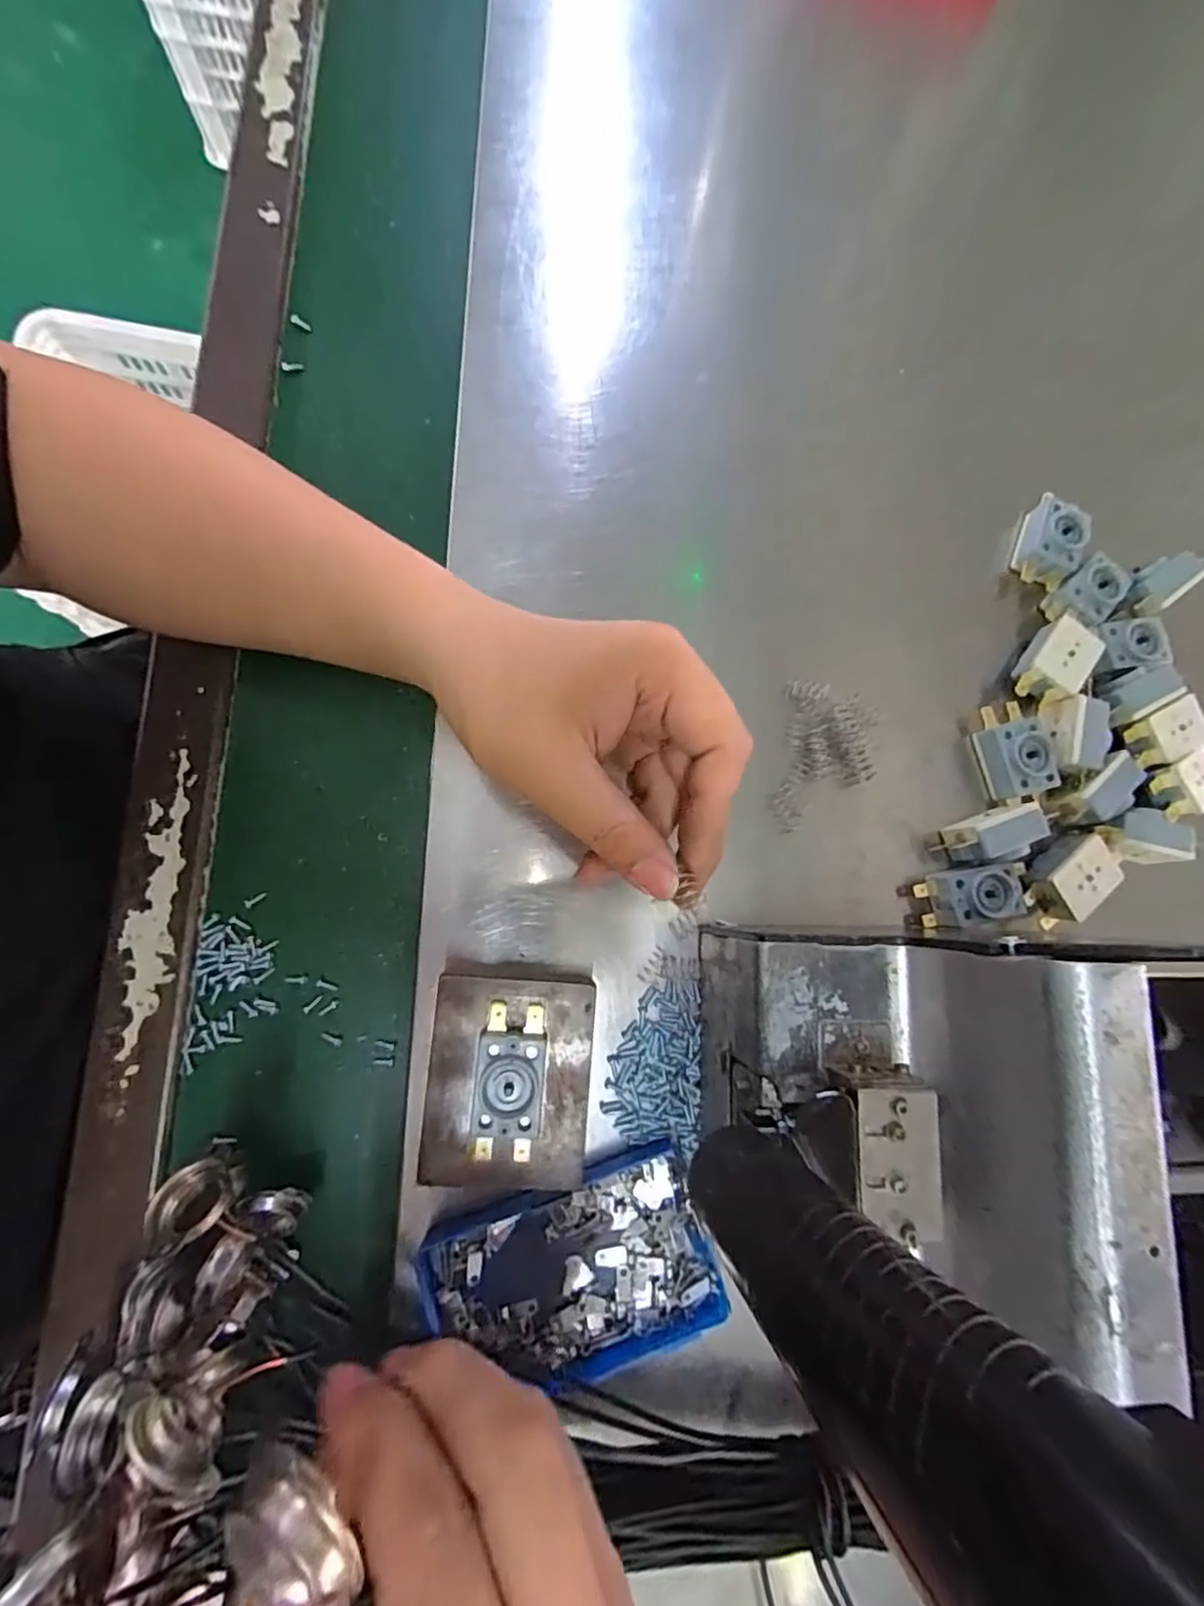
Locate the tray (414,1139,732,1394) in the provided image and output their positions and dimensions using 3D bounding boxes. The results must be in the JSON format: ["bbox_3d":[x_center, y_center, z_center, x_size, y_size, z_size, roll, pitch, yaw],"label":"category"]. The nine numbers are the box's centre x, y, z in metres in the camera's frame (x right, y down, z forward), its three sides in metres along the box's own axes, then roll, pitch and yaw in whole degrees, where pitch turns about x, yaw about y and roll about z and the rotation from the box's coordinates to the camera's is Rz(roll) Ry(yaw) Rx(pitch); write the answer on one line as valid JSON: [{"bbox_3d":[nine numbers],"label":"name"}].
[{"bbox_3d":[-0.011,0.193,0.256,0.111,0.018,0.070,-15,83,-8],"label":"tray"}]

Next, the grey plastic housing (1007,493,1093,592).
[{"bbox_3d":[0.246,-0.143,0.343,0.031,0.018,0.043,28,79,-1],"label":"grey plastic housing"}]

